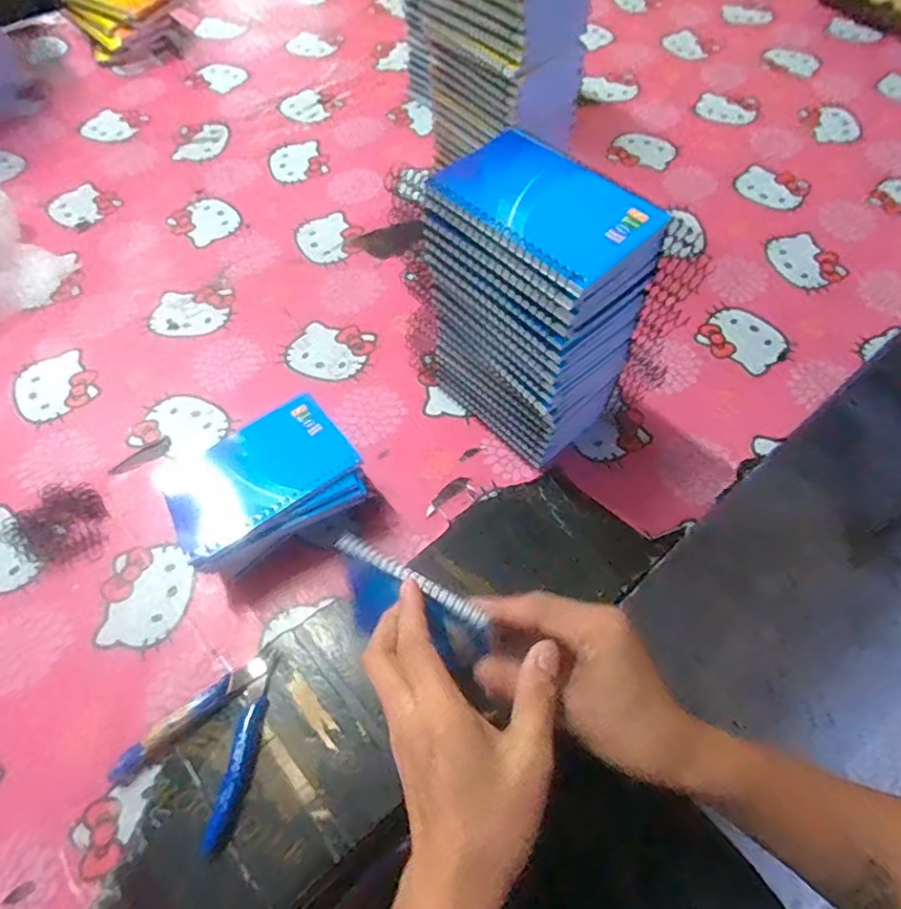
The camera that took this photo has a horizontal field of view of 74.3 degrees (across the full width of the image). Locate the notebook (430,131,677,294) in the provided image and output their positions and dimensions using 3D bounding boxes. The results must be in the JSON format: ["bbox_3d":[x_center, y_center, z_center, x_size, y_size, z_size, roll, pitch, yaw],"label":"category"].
[{"bbox_3d":[0.057,-0.156,0.364,0.082,0.008,0.130,-38,66,-20],"label":"notebook"}]

